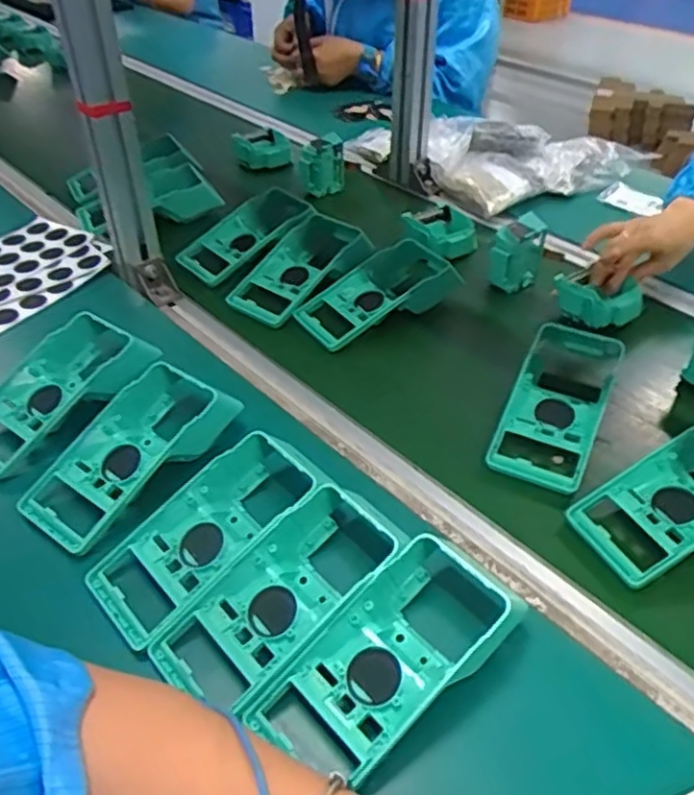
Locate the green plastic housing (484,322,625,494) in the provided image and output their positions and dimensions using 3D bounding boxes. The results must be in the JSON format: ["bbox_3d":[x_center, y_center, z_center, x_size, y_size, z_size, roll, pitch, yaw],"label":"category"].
[{"bbox_3d":[0.195,0.005,0.642,0.078,0.030,0.184,21,58,18],"label":"green plastic housing"}]

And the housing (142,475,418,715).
[{"bbox_3d":[-0.042,0.134,0.484,0.183,0.056,0.089,-33,54,-33],"label":"housing"}]

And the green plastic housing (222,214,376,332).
[{"bbox_3d":[-0.053,-0.155,0.841,0.180,0.061,0.102,-29,52,-30],"label":"green plastic housing"}]

